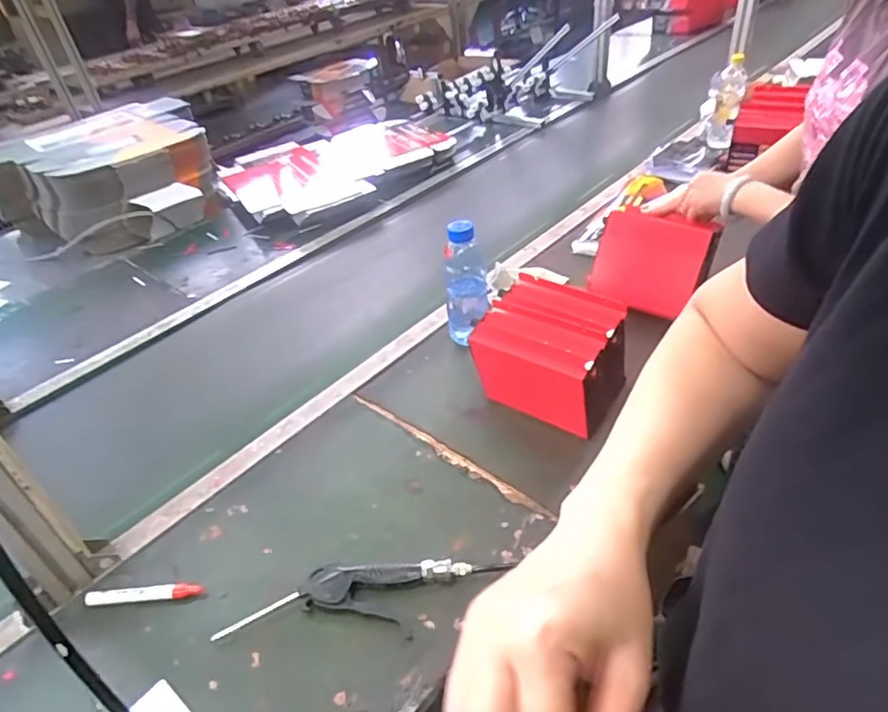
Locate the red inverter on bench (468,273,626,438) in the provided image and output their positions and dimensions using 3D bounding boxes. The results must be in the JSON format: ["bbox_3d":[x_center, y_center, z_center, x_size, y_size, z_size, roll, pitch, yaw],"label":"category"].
[{"bbox_3d":[0.148,0.007,0.797,0.169,0.157,0.134,23,48,32],"label":"red inverter on bench"}]

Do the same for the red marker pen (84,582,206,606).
[{"bbox_3d":[-0.343,0.271,0.658,0.128,0.016,0.016,-6,39,0],"label":"red marker pen"}]

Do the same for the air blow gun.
[{"bbox_3d":[-0.105,0.266,0.626,0.269,0.021,0.075,-7,39,-1],"label":"air blow gun"}]

